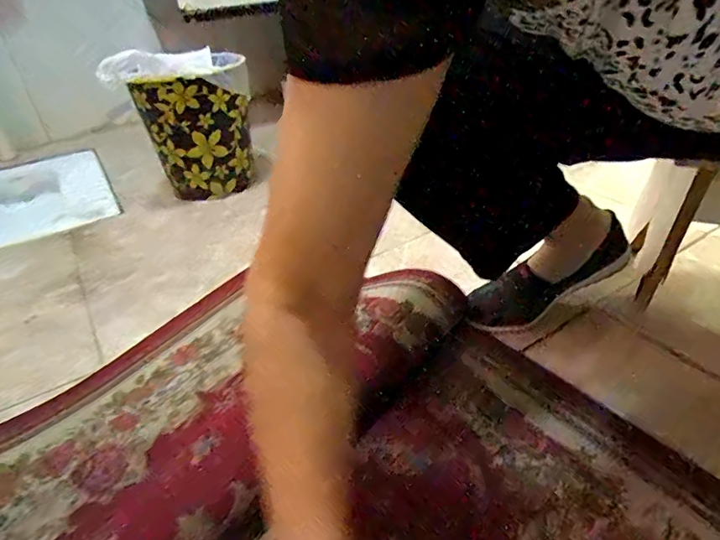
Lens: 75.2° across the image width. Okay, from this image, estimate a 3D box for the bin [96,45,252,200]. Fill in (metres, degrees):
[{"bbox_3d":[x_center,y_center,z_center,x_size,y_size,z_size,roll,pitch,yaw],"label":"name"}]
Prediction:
[{"bbox_3d":[-0.365,-0.315,1.032,0.247,0.300,0.242,-9,35,-7],"label":"bin"}]

